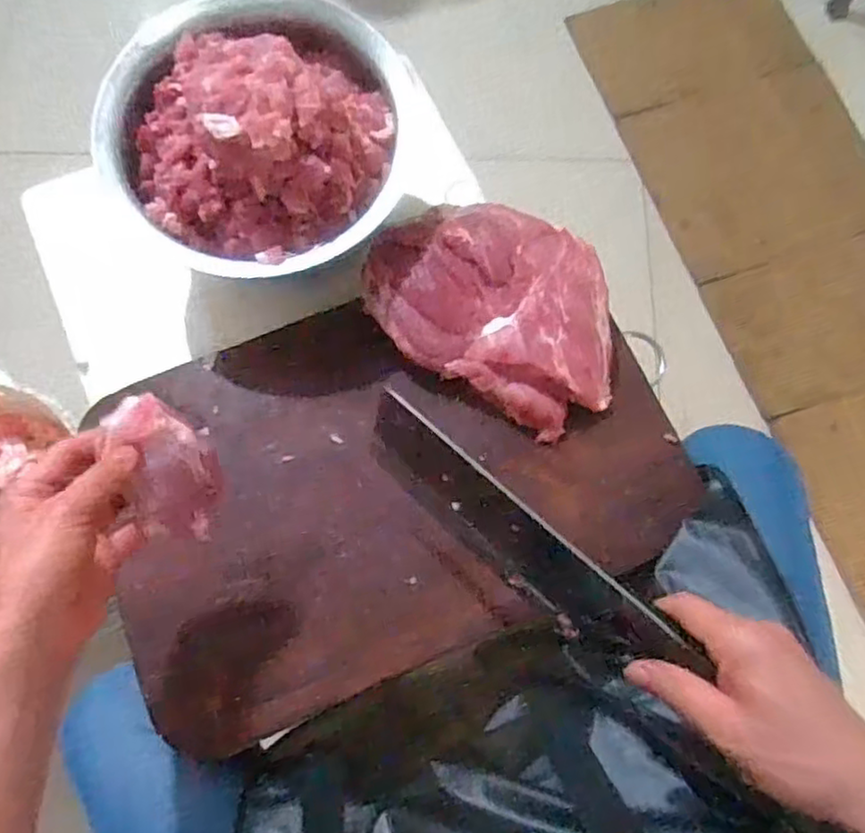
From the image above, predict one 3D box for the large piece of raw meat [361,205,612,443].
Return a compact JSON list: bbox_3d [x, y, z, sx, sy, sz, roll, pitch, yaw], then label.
[{"bbox_3d":[0.058,-0.105,0.598,0.232,0.047,0.164,29,76,8],"label":"large piece of raw meat"}]

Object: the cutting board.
[{"bbox_3d":[-0.038,0.044,0.594,0.471,0.032,0.319,-22,75,-5],"label":"cutting board"}]

